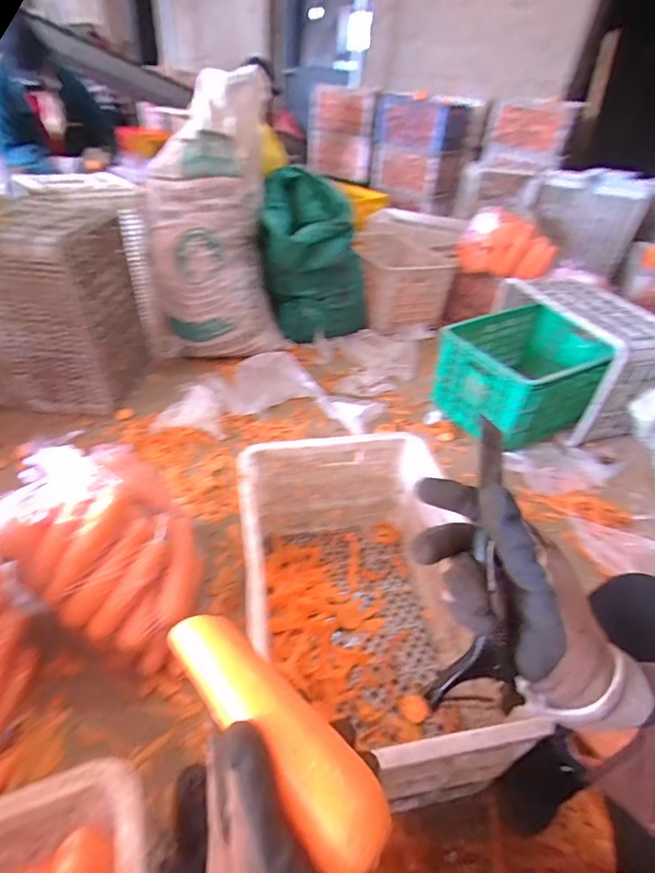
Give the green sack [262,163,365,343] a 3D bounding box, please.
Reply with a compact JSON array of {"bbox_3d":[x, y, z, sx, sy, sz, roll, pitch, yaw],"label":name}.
[{"bbox_3d":[-0.038,-0.620,1.565,0.397,0.479,0.321,5,39,-1],"label":"green sack"}]

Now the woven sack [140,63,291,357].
[{"bbox_3d":[-0.375,-0.649,1.353,0.410,0.746,0.260,-8,41,-16],"label":"woven sack"}]

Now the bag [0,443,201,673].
[{"bbox_3d":[-0.380,0.184,0.746,0.338,0.236,0.244,29,44,26],"label":"bag"}]

